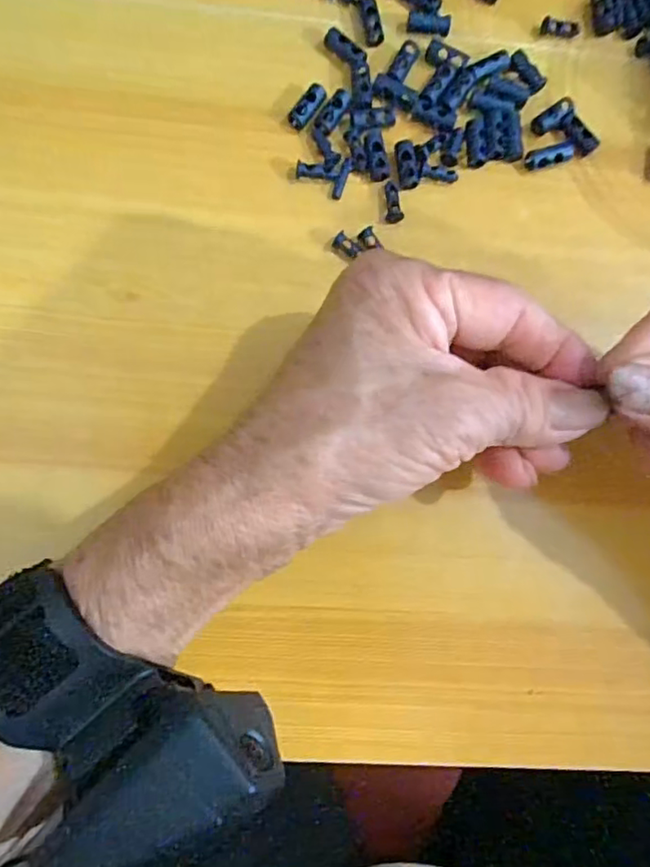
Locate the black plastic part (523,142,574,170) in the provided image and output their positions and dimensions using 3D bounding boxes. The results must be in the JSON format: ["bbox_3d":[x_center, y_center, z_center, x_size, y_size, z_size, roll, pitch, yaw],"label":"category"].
[{"bbox_3d":[0.094,-0.116,0.240,0.019,0.005,0.008,-12,84,9],"label":"black plastic part"}]

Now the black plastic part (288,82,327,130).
[{"bbox_3d":[-0.007,-0.134,0.236,0.008,0.007,0.019,39,82,0],"label":"black plastic part"}]

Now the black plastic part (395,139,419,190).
[{"bbox_3d":[0.033,-0.111,0.234,0.008,0.004,0.019,-9,84,-6],"label":"black plastic part"}]

